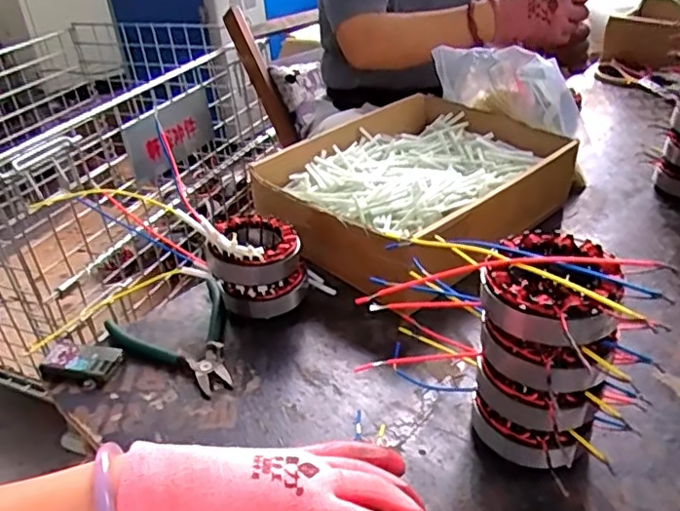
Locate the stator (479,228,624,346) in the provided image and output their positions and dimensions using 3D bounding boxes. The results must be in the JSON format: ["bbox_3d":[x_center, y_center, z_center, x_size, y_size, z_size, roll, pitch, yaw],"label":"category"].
[{"bbox_3d":[0.137,0.017,0.385,0.082,0.038,0.090,11,38,22],"label":"stator"}]

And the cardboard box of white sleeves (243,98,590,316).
[{"bbox_3d":[0.096,-0.085,0.711,0.333,0.093,0.250,-29,42,-31],"label":"cardboard box of white sleeves"}]

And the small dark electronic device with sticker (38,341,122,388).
[{"bbox_3d":[-0.238,0.100,0.545,0.072,0.016,0.038,4,36,12],"label":"small dark electronic device with sticker"}]

